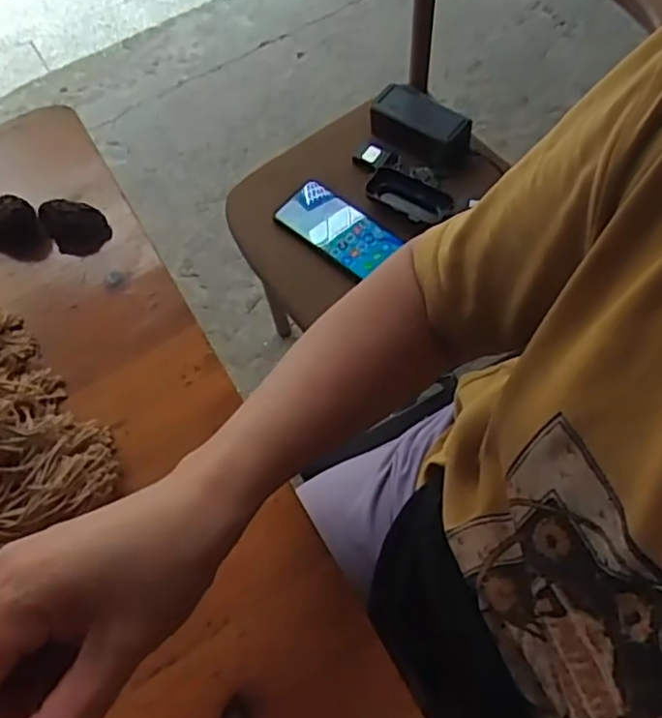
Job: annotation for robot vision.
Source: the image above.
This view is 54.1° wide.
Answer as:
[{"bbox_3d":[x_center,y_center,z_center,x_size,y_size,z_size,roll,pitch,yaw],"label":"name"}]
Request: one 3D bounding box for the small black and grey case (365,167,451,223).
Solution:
[{"bbox_3d":[0.098,-0.204,0.816,0.107,0.019,0.050,24,69,13],"label":"small black and grey case"}]

